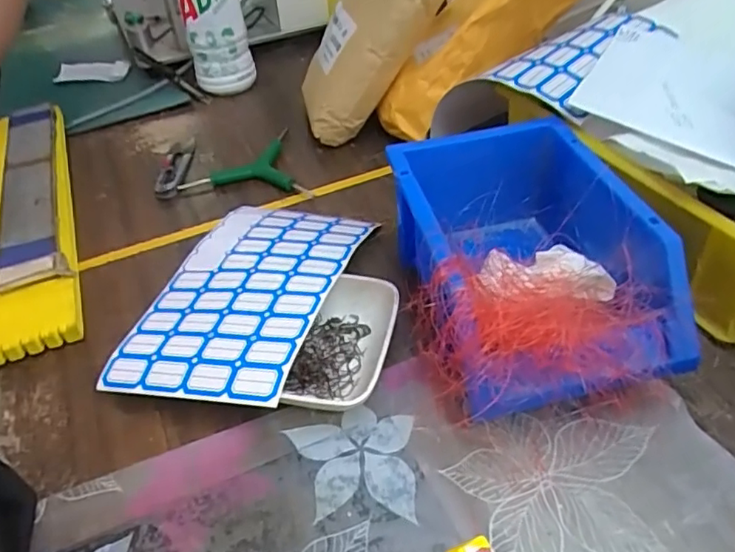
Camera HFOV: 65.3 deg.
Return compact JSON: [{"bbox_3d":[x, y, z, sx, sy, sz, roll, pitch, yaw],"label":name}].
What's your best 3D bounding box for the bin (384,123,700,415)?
[{"bbox_3d":[0.085,-0.008,0.341,0.131,0.084,0.185,-12,41,-8],"label":"bin"}]

